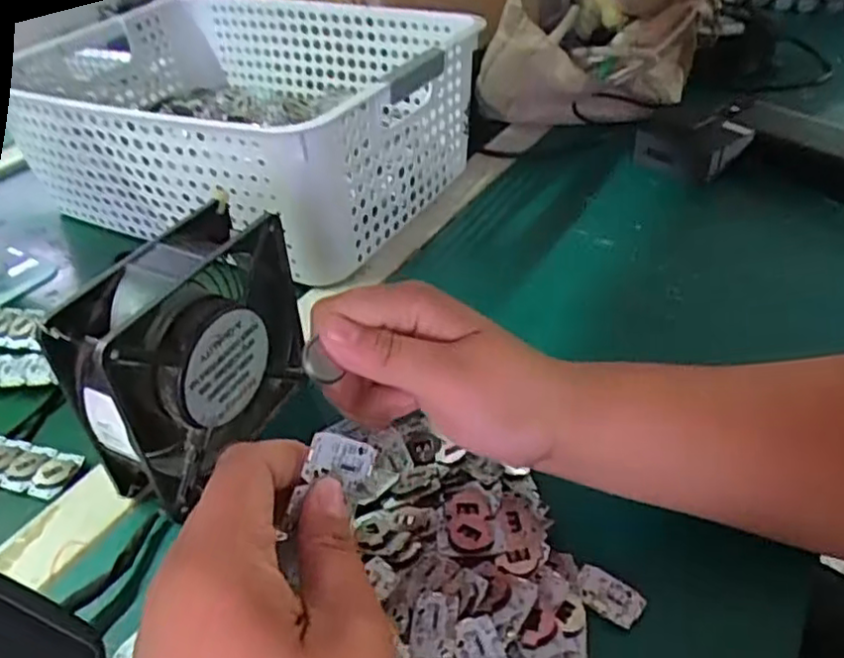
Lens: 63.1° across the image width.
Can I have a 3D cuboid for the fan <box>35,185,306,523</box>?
[{"bbox_3d":[-0.113,0.016,0.352,0.044,0.121,0.116,13,43,22],"label":"fan"}]

